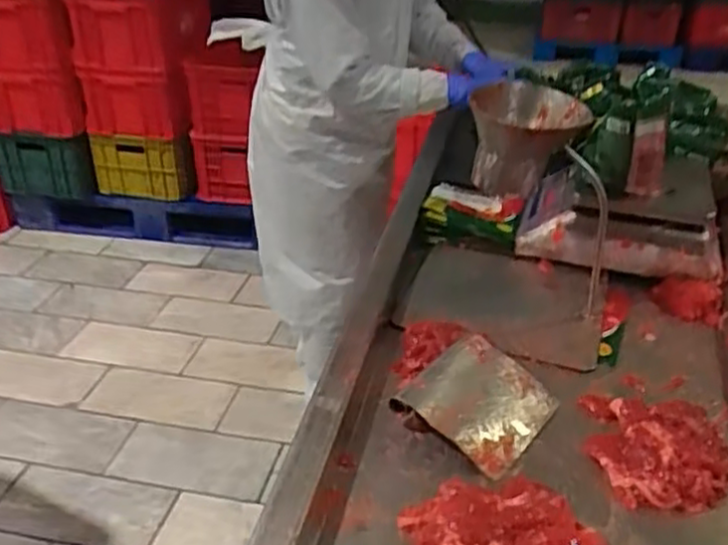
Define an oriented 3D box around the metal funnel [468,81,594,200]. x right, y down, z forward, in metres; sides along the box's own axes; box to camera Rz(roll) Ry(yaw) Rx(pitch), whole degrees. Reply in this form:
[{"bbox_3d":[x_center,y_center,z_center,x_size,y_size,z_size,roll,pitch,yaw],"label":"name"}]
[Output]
[{"bbox_3d":[0.190,-0.147,0.882,0.120,0.111,0.146,1,30,1],"label":"metal funnel"}]

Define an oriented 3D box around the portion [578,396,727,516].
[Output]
[{"bbox_3d":[0.292,0.167,0.747,0.130,0.040,0.147,3,31,0],"label":"portion"}]

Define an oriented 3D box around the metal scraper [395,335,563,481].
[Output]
[{"bbox_3d":[0.121,0.130,0.775,0.129,0.017,0.137,39,50,18],"label":"metal scraper"}]

